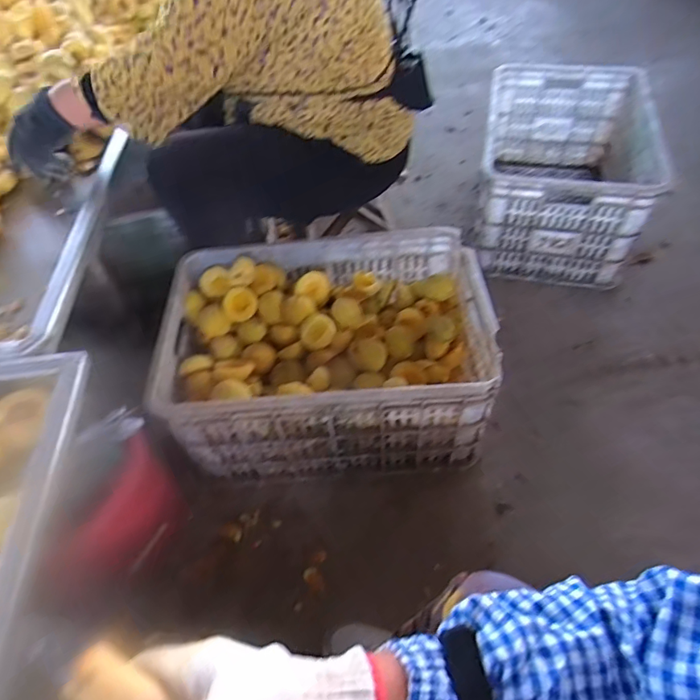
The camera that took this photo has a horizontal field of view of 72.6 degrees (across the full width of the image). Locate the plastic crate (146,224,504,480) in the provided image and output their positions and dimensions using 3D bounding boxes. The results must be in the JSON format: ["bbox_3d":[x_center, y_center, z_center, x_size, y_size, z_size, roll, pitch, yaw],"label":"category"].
[{"bbox_3d":[-0.035,-0.003,0.893,0.541,0.237,0.380,-5,52,0],"label":"plastic crate"}]

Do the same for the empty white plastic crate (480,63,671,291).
[{"bbox_3d":[0.534,-0.489,1.228,0.373,0.308,0.548,8,53,10],"label":"empty white plastic crate"}]

